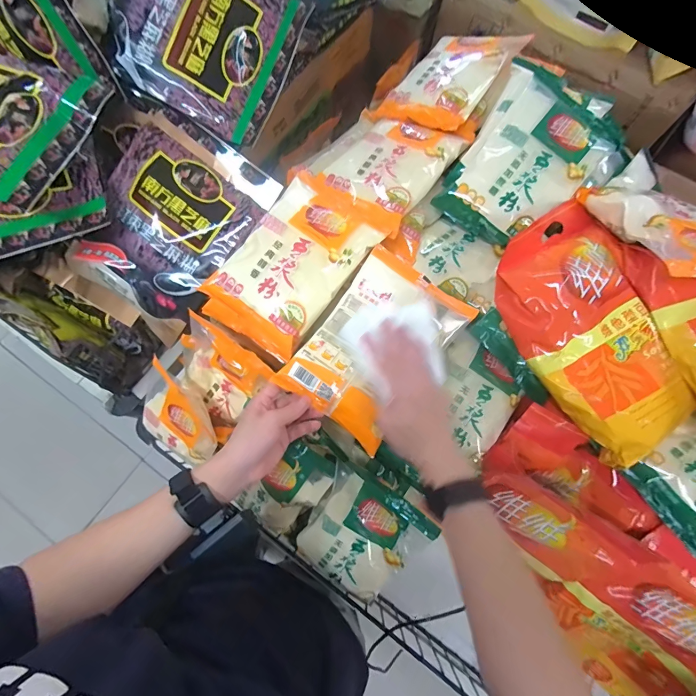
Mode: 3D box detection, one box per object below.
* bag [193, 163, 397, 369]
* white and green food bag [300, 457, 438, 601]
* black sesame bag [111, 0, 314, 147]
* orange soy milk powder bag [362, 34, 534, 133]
[{"bbox_3d":[-0.074,-0.121,0.531,0.159,0.066,0.242,39,76,9],"label":"bag"},{"bbox_3d":[0.018,0.267,0.532,0.150,0.032,0.180,30,106,13],"label":"white and green food bag"},{"bbox_3d":[-0.210,-0.452,0.549,0.247,0.070,0.230,21,94,-17],"label":"black sesame bag"},{"bbox_3d":[0.166,-0.449,0.613,0.147,0.030,0.217,33,79,23],"label":"orange soy milk powder bag"}]

